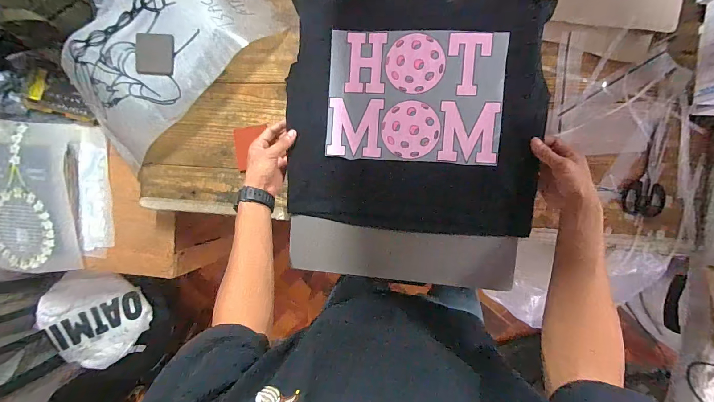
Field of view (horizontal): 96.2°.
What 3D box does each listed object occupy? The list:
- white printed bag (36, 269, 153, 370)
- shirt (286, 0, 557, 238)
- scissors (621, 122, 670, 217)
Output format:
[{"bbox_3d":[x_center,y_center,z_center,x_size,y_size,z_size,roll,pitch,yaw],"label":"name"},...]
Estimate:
[{"bbox_3d":[-0.808,0.364,1.001,0.295,0.076,0.316,-13,92,6],"label":"white printed bag"},{"bbox_3d":[0.088,-0.145,0.527,0.407,0.025,0.377,7,94,5],"label":"shirt"},{"bbox_3d":[0.541,-0.057,0.601,0.071,0.009,0.171,1,93,6],"label":"scissors"}]

